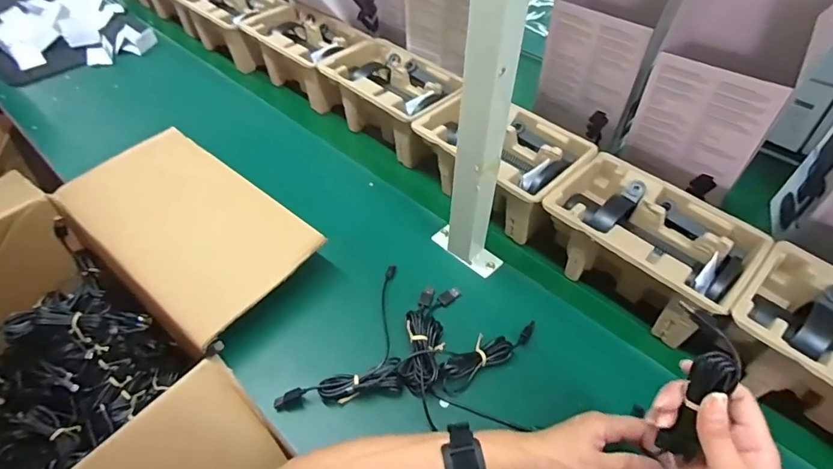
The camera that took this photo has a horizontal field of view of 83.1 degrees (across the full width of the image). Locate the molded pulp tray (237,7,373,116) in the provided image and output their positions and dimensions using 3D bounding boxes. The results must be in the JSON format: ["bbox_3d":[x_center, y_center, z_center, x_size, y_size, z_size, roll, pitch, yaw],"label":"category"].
[{"bbox_3d":[-0.200,-0.339,0.906,0.258,0.101,0.149,35,57,28],"label":"molded pulp tray"}]

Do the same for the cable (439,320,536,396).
[{"bbox_3d":[0.084,0.137,0.544,0.134,0.021,0.032,-26,53,-22],"label":"cable"}]

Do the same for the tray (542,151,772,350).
[{"bbox_3d":[0.282,0.016,0.596,0.225,0.108,0.148,33,56,27],"label":"tray"}]

